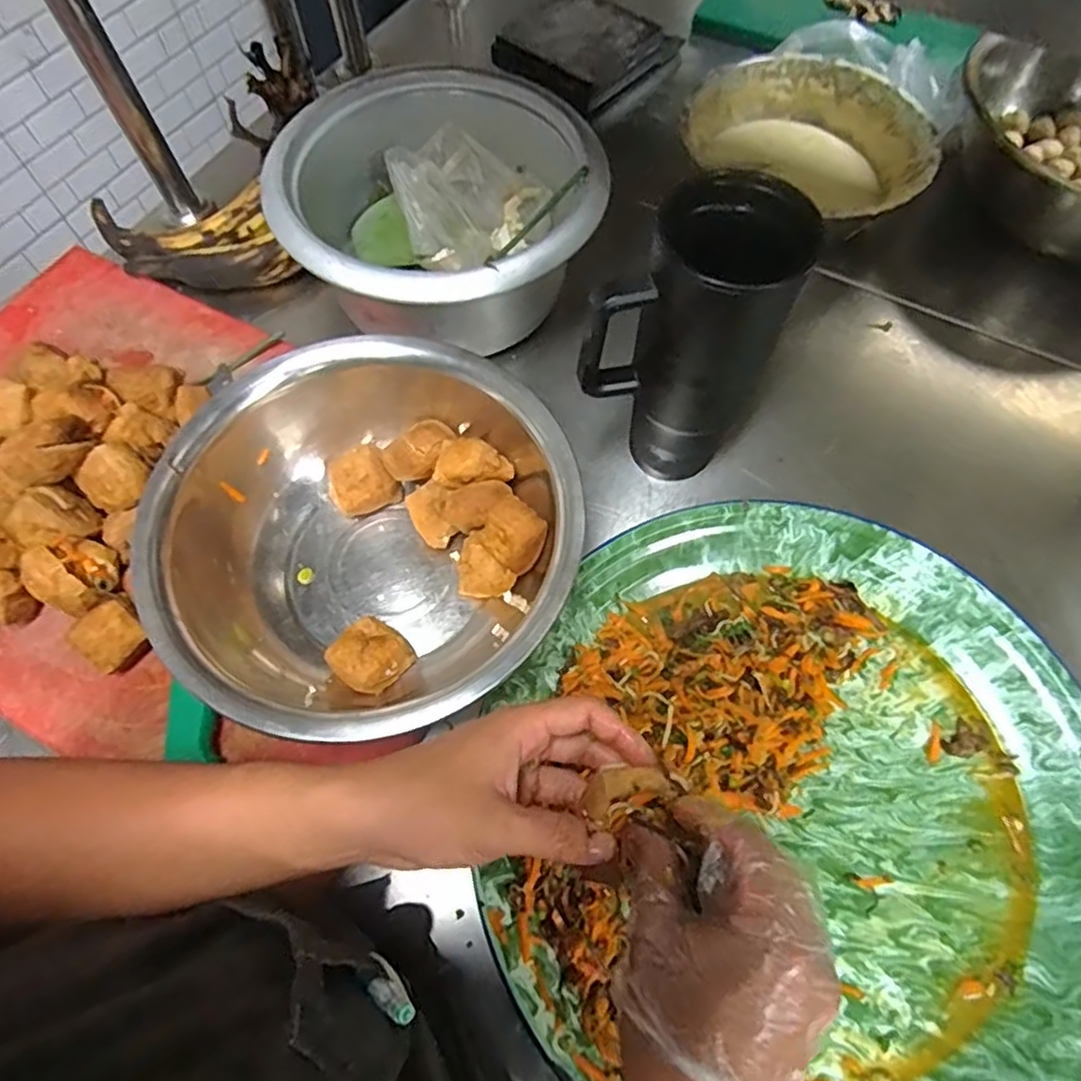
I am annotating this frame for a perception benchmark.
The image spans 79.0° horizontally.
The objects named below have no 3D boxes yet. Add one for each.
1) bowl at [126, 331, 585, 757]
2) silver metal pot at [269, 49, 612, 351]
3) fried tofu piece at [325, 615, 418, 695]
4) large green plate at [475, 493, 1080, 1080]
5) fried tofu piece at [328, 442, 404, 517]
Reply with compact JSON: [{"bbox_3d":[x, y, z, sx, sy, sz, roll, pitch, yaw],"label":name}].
[{"bbox_3d":[-0.121,-0.006,0.489,0.288,0.107,0.275,-15,66,-7],"label":"bowl"},{"bbox_3d":[-0.084,-0.297,0.604,0.269,0.118,0.263,0,65,0],"label":"silver metal pot"},{"bbox_3d":[-0.125,0.085,0.481,0.051,0.035,0.050,0,65,0],"label":"fried tofu piece"},{"bbox_3d":[0.181,0.177,0.452,0.417,0.055,0.418,0,65,0],"label":"large green plate"},{"bbox_3d":[-0.146,-0.049,0.535,0.053,0.040,0.046,-26,68,-11],"label":"fried tofu piece"}]

